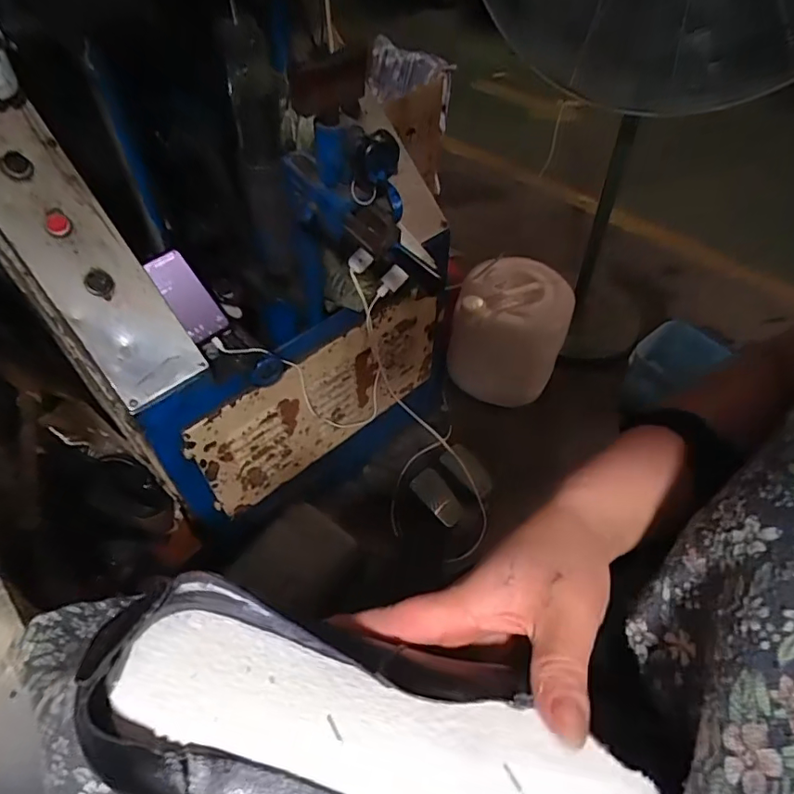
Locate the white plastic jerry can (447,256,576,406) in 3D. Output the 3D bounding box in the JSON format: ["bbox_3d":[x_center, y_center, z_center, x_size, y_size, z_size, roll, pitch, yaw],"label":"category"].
[{"bbox_3d":[0.314,-0.177,1.479,0.289,0.318,0.273,0,52,1],"label":"white plastic jerry can"}]

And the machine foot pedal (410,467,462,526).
[{"bbox_3d":[0.097,0.236,1.260,0.067,0.021,0.137,-38,83,-28],"label":"machine foot pedal"}]

